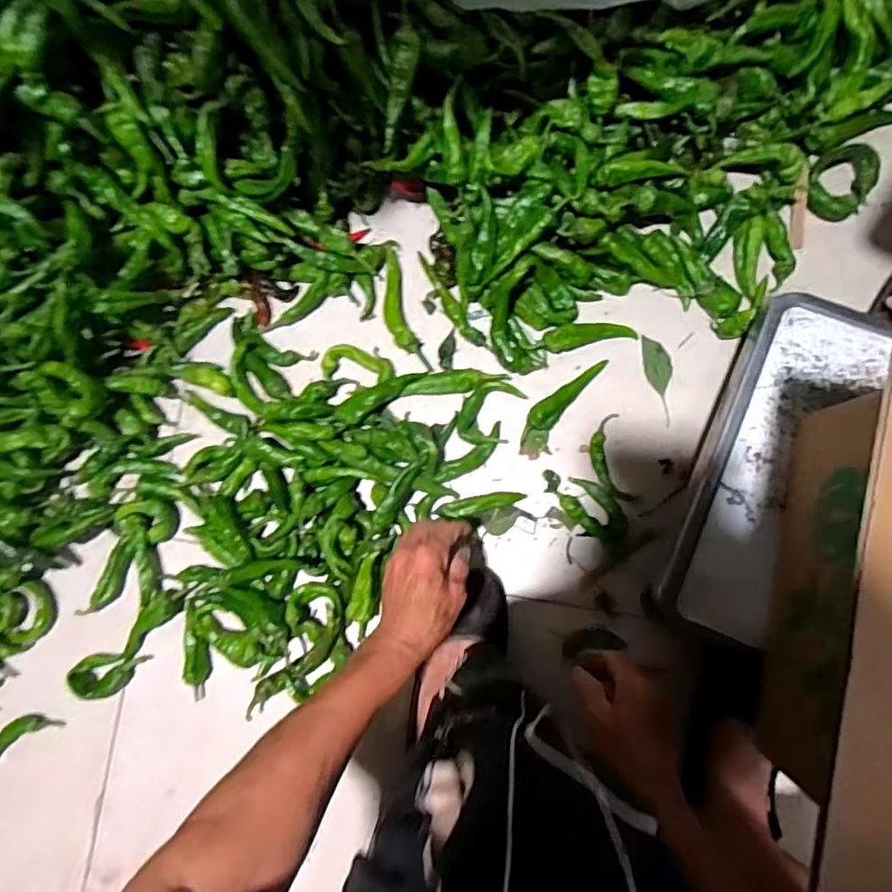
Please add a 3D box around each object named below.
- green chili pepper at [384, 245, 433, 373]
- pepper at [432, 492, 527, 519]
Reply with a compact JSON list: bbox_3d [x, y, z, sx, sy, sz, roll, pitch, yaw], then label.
[{"bbox_3d":[-0.055,-0.160,0.630,0.034,0.024,0.154,-16,85,3],"label":"green chili pepper"},{"bbox_3d":[0.038,0.065,0.593,0.098,0.015,0.020,-11,85,-6],"label":"pepper"}]

